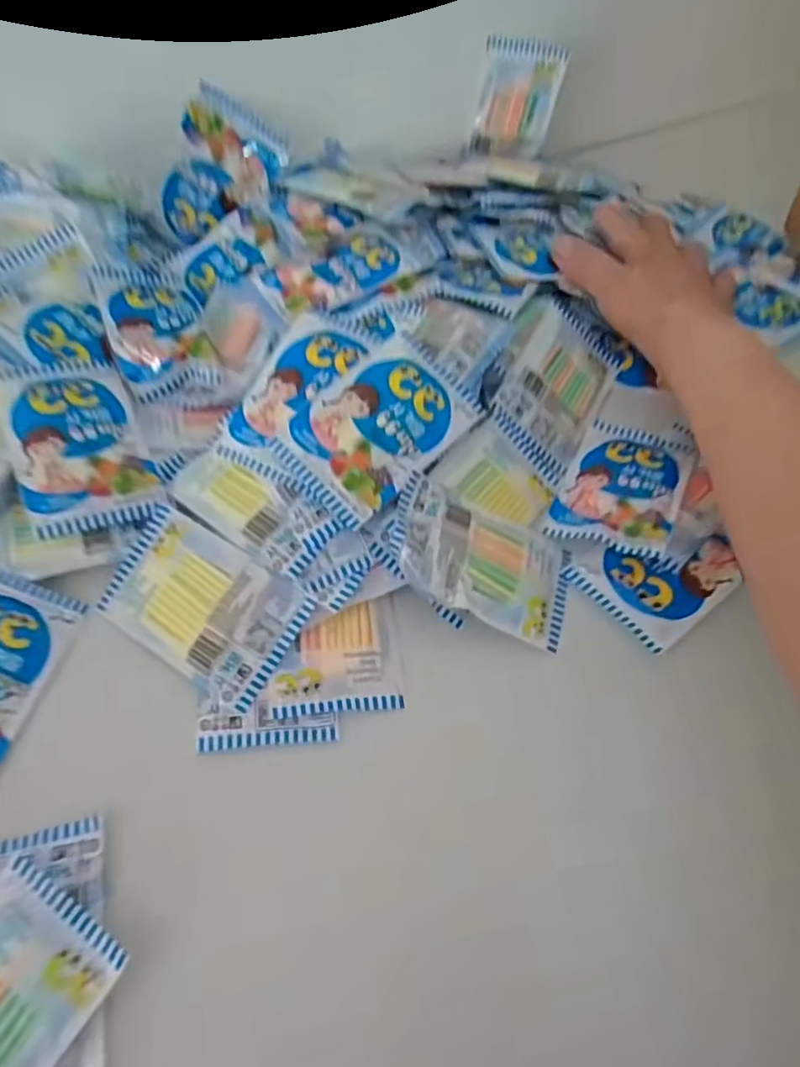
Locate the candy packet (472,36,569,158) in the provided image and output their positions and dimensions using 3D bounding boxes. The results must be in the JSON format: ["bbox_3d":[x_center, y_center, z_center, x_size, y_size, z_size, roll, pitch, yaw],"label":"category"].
[{"bbox_3d":[0.093,-0.337,0.513,0.060,0.078,0.008,1,52,-5],"label":"candy packet"}]

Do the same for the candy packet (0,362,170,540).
[{"bbox_3d":[-0.171,-0.050,0.351,0.064,0.011,0.097,-15,70,-31],"label":"candy packet"}]

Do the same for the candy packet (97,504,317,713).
[{"bbox_3d":[-0.099,0.034,0.329,0.101,0.008,0.062,28,78,18],"label":"candy packet"}]

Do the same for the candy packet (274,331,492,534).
[{"bbox_3d":[-0.012,-0.059,0.347,0.070,0.009,0.099,44,73,2],"label":"candy packet"}]

